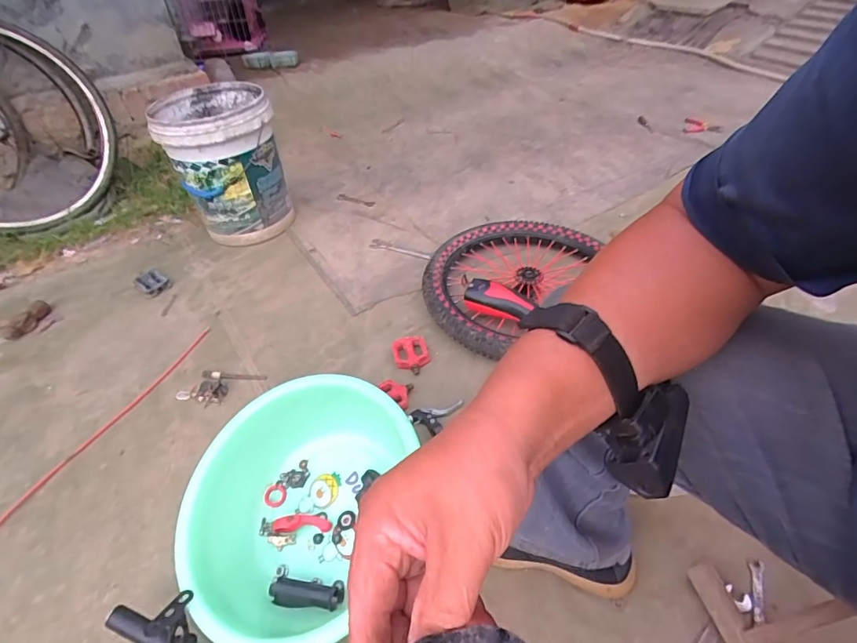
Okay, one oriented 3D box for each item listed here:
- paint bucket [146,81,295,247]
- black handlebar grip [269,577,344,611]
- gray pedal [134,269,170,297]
[{"bbox_3d":[-0.596,-0.458,1.373,0.298,0.374,0.316,-17,44,-16],"label":"paint bucket"},{"bbox_3d":[-0.173,0.385,0.650,0.107,0.028,0.034,4,43,7],"label":"black handlebar grip"},{"bbox_3d":[-0.765,-0.111,1.264,0.118,0.025,0.069,28,50,29],"label":"gray pedal"}]

